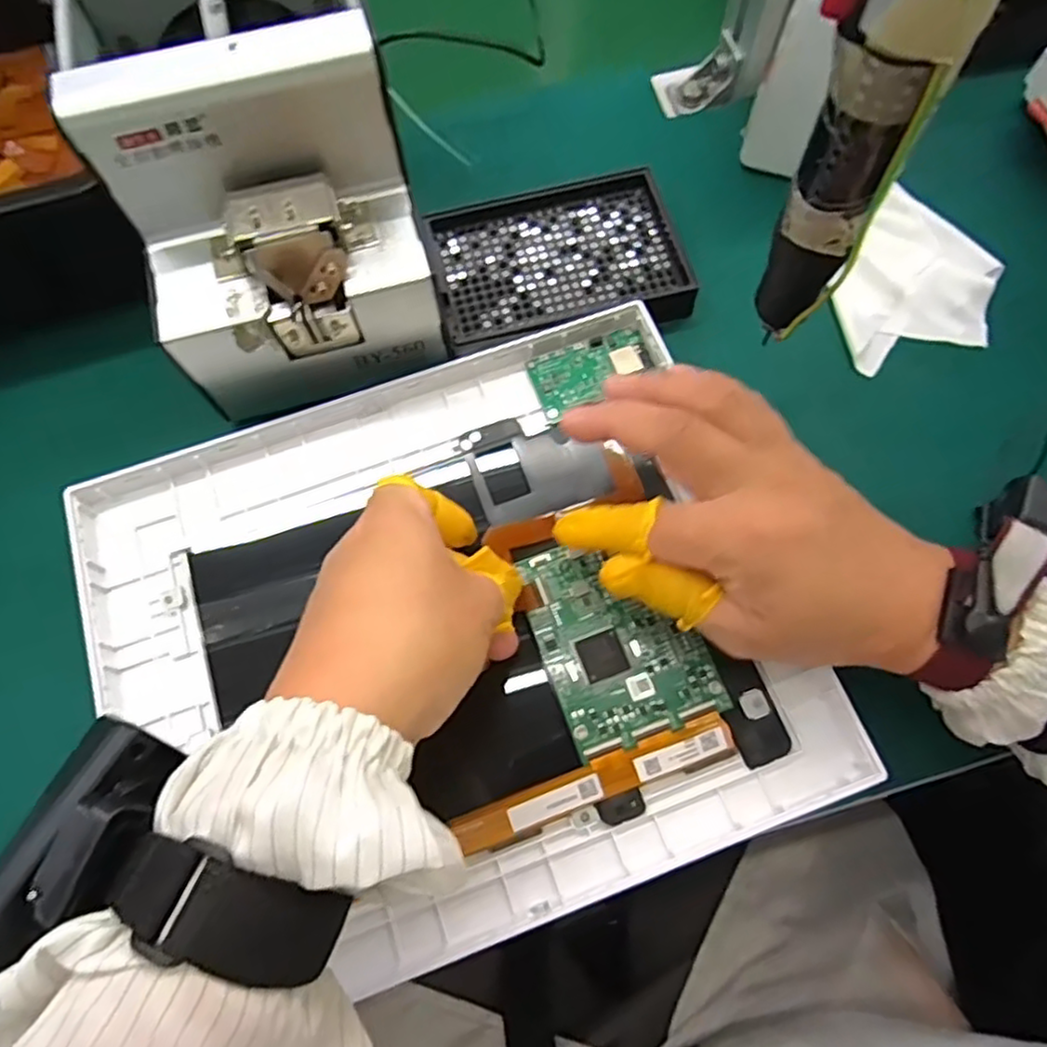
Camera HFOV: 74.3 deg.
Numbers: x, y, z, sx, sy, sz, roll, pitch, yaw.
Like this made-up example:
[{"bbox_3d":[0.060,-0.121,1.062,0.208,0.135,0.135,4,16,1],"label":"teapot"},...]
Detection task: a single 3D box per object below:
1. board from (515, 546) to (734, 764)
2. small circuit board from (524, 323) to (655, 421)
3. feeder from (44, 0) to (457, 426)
[{"bbox_3d":[0.041,0.049,0.309,0.068,0.004,0.090,-20,70,-6],"label":"board"},{"bbox_3d":[0.037,-0.080,0.363,0.063,0.004,0.037,-19,70,-6],"label":"small circuit board"},{"bbox_3d":[-0.120,-0.168,0.330,0.128,0.137,0.173,-17,70,-5],"label":"feeder"}]

